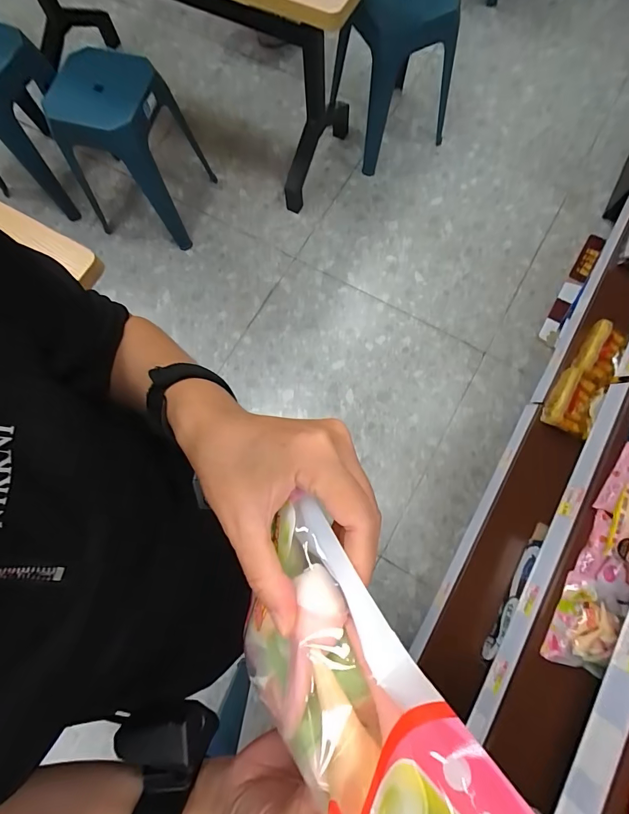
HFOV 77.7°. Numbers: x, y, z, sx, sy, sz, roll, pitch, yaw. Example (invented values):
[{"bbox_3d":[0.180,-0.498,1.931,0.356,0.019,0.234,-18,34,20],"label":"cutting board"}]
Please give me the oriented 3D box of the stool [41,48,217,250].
[{"bbox_3d":[-0.601,-0.895,1.321,0.333,0.444,0.410,11,77,4],"label":"stool"}]

